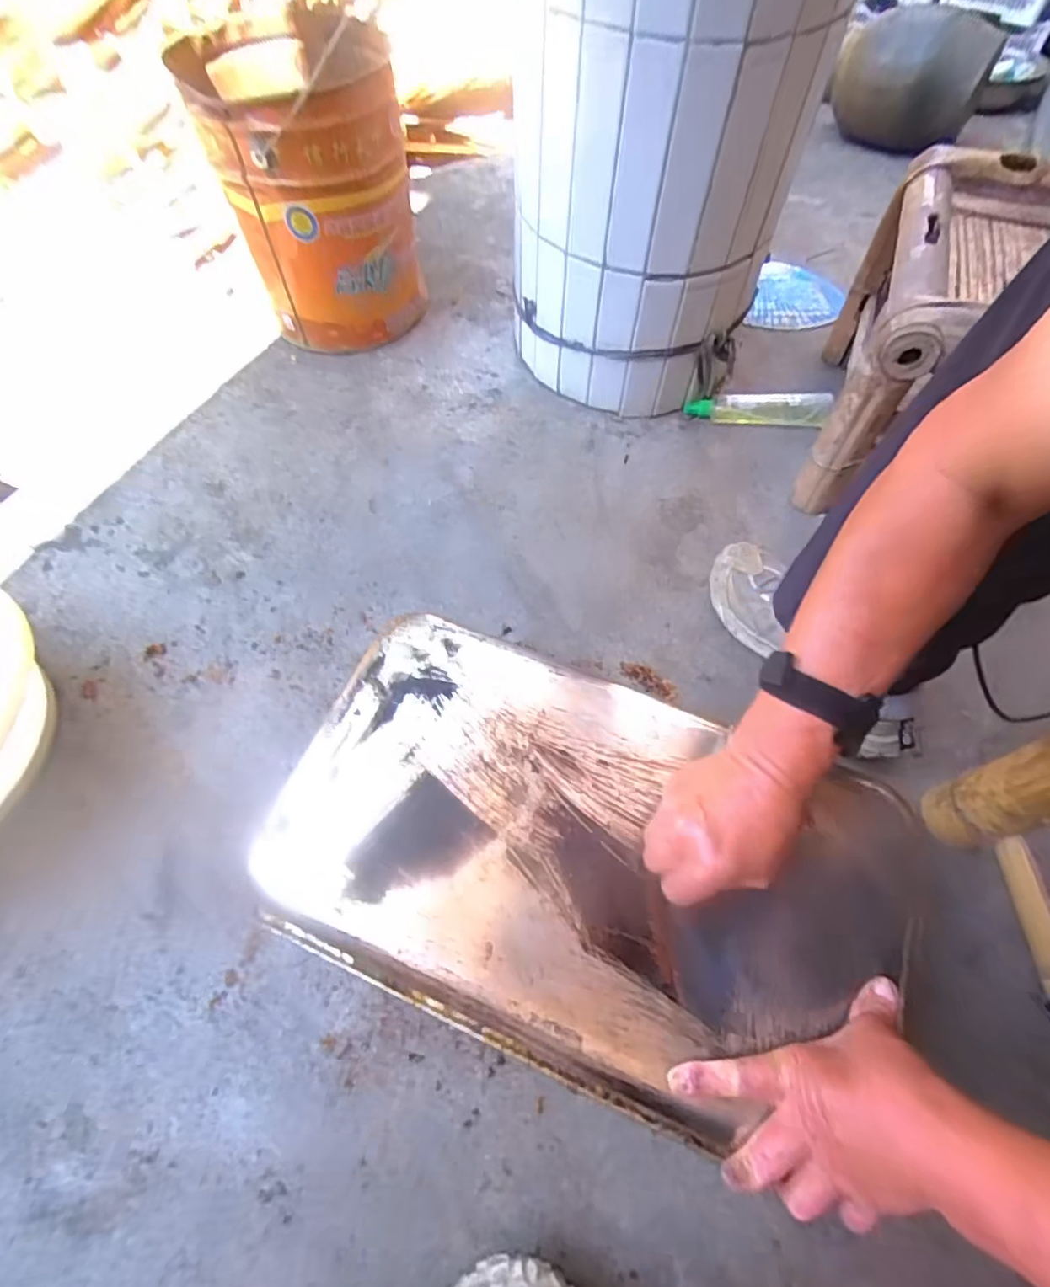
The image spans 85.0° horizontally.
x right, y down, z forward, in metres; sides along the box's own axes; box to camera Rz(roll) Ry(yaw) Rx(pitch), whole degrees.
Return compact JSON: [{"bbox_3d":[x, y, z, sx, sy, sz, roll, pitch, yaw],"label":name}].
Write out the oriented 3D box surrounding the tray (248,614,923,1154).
[{"bbox_3d":[0.050,0.166,0.461,0.484,0.042,0.289,20,66,12],"label":"tray"}]

